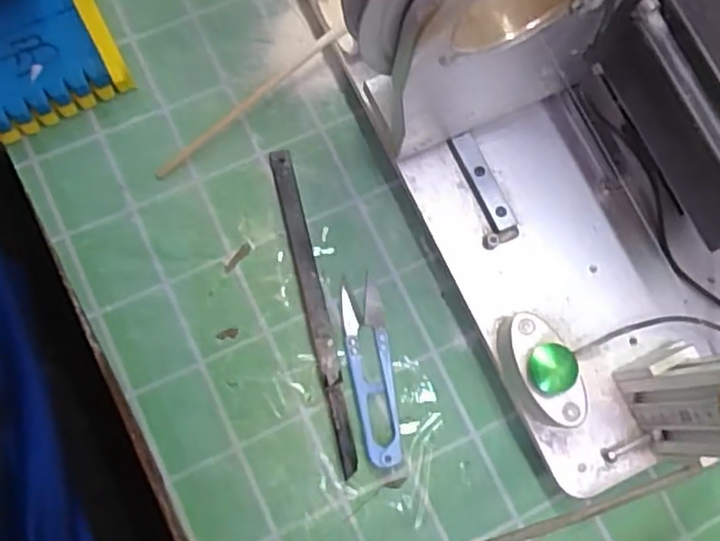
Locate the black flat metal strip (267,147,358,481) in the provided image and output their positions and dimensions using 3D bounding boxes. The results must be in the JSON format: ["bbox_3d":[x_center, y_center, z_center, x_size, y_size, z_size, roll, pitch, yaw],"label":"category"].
[{"bbox_3d":[-0.025,0.019,0.369,0.011,0.009,0.179,-13,80,-6],"label":"black flat metal strip"}]

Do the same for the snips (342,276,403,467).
[{"bbox_3d":[0.006,0.053,0.364,0.023,0.011,0.099,-7,79,-5],"label":"snips"}]

